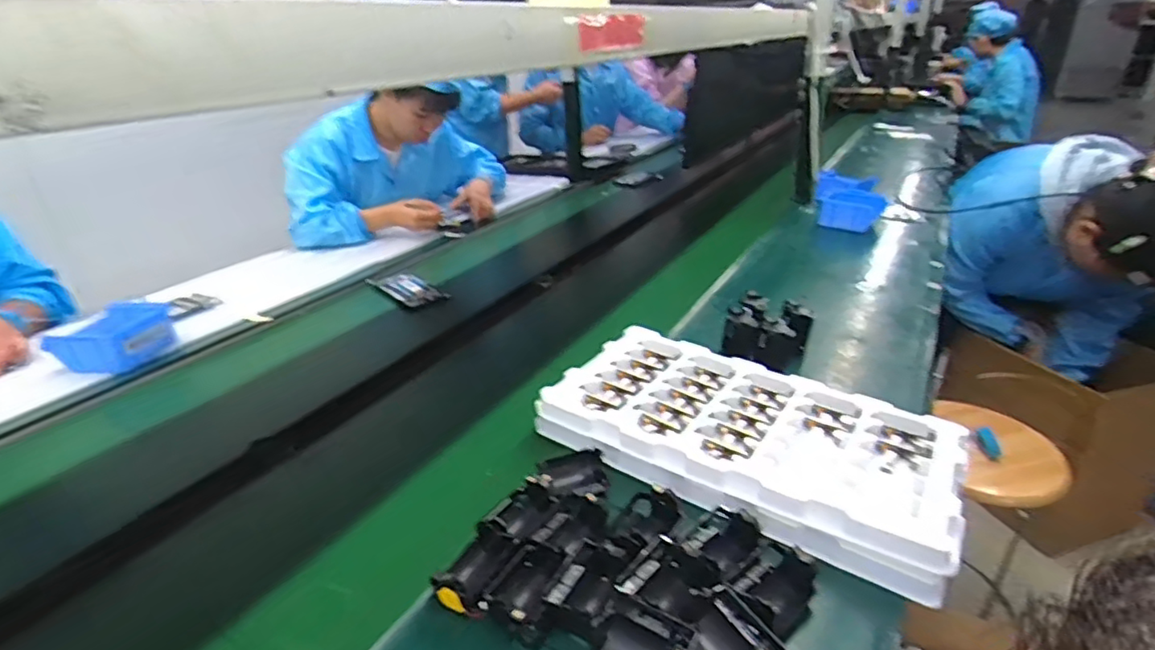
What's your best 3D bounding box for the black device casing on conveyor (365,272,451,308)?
[{"bbox_3d":[-0.331,-0.071,1.185,0.088,0.014,0.196,-25,34,-38],"label":"black device casing on conveyor"}]

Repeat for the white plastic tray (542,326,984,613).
[{"bbox_3d":[0.194,0.118,0.694,0.435,0.046,0.247,16,32,32],"label":"white plastic tray"}]

